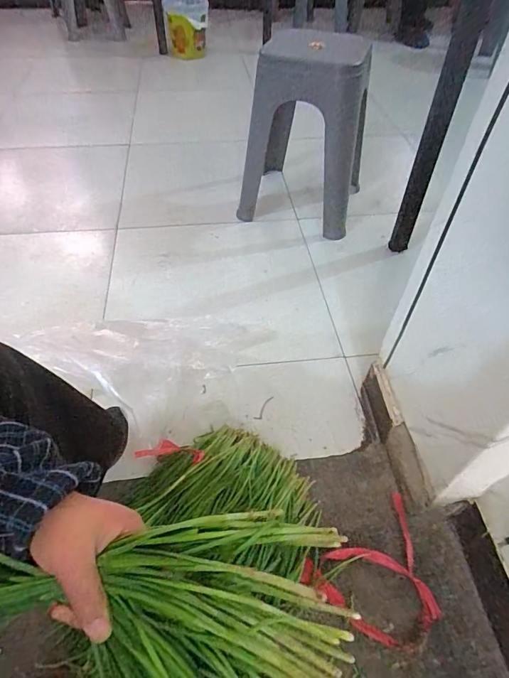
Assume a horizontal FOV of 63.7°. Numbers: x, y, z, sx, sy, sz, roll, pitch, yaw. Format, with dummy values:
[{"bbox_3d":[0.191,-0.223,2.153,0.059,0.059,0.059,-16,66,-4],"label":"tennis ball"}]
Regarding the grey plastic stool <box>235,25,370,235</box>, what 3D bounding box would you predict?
[{"bbox_3d":[0.154,-0.617,1.238,0.338,0.436,0.302,14,49,11],"label":"grey plastic stool"}]

